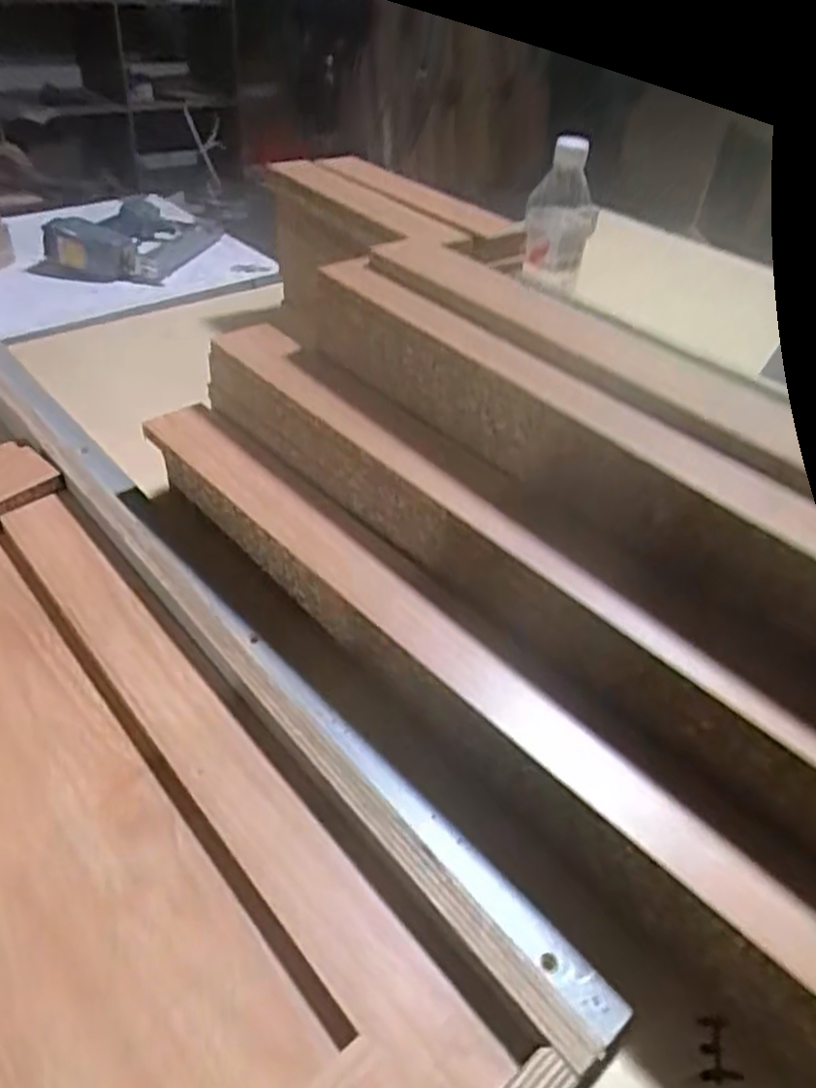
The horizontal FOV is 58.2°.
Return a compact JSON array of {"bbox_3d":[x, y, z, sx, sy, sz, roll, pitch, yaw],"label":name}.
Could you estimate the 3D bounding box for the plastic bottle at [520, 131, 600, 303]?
[{"bbox_3d":[0.167,-0.367,0.827,0.080,0.169,0.065,1,44,-3],"label":"plastic bottle"}]

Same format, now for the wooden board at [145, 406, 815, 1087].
[{"bbox_3d":[0.010,0.074,0.445,0.042,0.077,0.565,-29,51,-32],"label":"wooden board"}]

